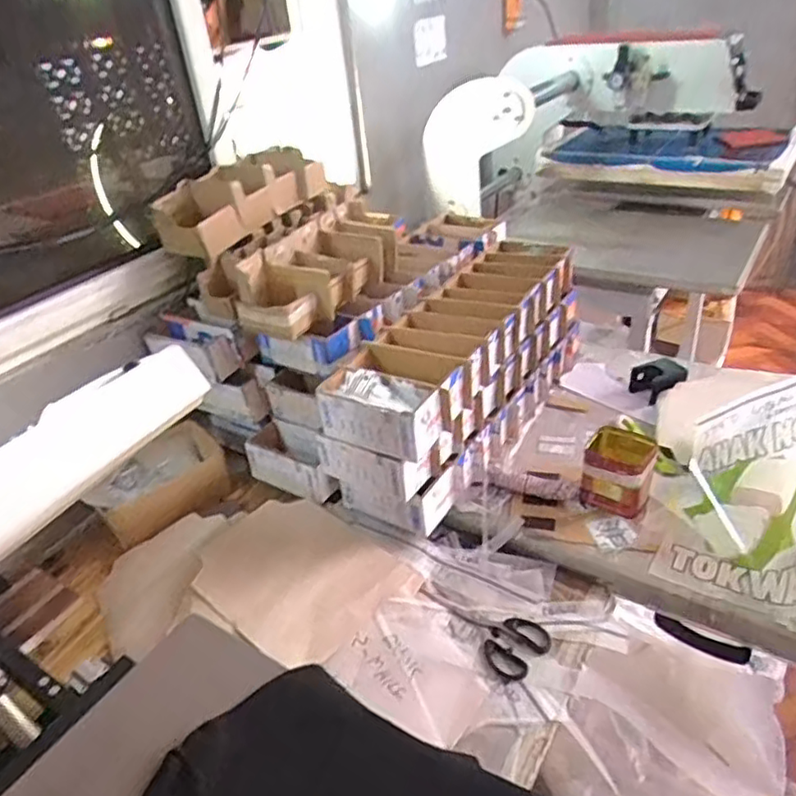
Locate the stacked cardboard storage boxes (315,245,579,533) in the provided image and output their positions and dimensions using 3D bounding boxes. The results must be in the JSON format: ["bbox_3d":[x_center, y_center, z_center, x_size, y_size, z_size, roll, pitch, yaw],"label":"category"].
[{"bbox_3d":[0.123,-0.049,1.103,0.177,0.239,0.618,15,38,31],"label":"stacked cardboard storage boxes"}]

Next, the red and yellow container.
[{"bbox_3d":[0.328,0.107,0.962,0.091,0.095,0.097,11,36,25],"label":"red and yellow container"}]

